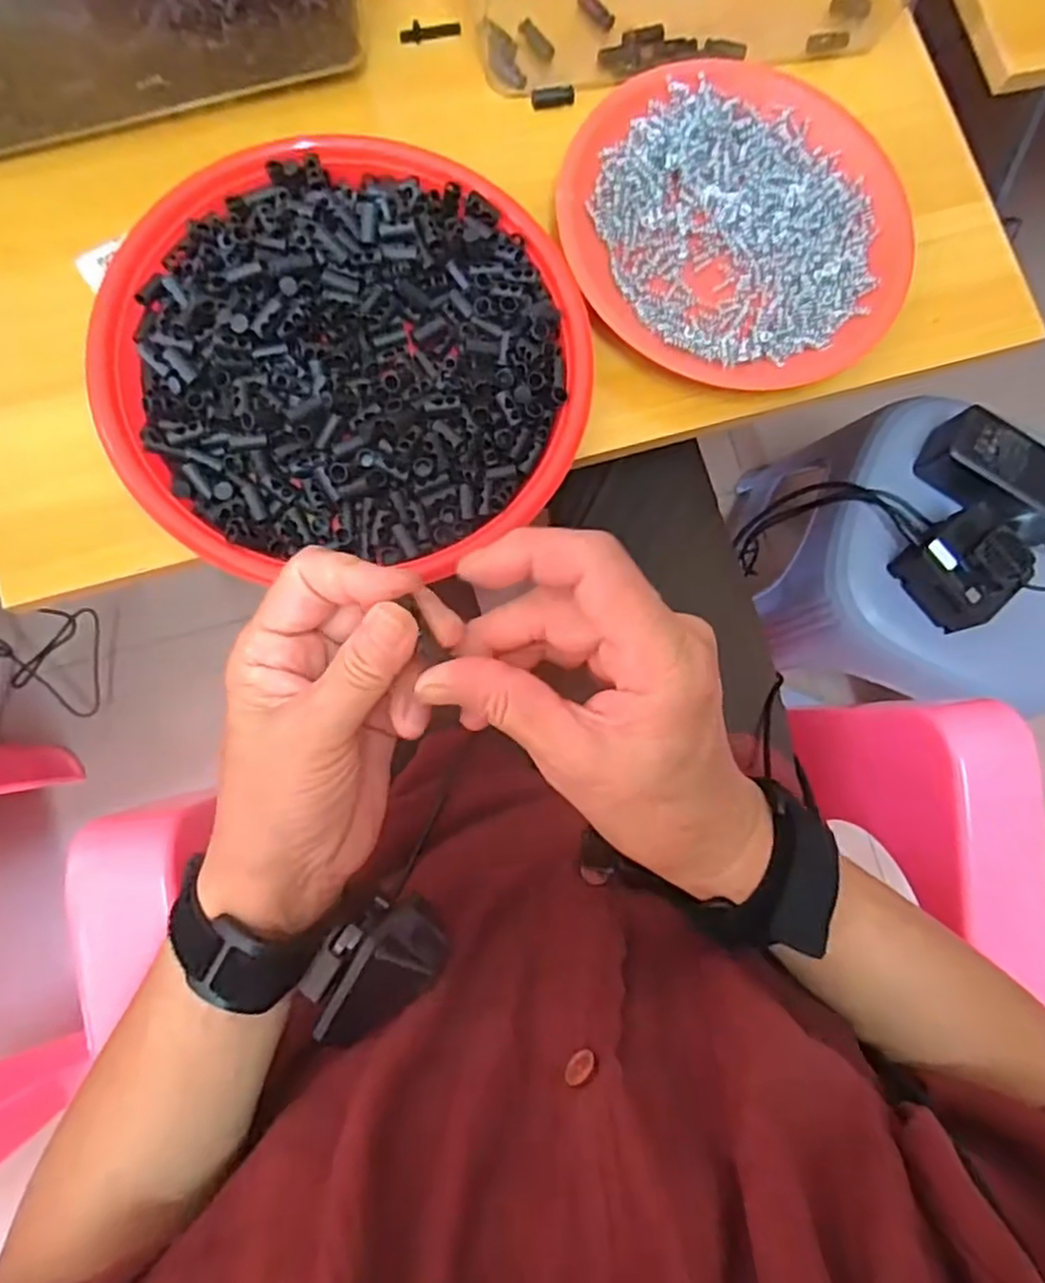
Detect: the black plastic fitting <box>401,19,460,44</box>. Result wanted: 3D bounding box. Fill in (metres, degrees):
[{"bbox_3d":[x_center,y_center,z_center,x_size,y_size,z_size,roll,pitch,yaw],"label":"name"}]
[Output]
[{"bbox_3d":[-0.053,-0.356,0.410,0.035,0.008,0.007,-8,84,-7],"label":"black plastic fitting"}]

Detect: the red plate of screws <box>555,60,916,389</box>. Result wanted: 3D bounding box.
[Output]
[{"bbox_3d":[0.118,-0.234,0.394,0.191,0.021,0.178,1,83,-6],"label":"red plate of screws"}]

